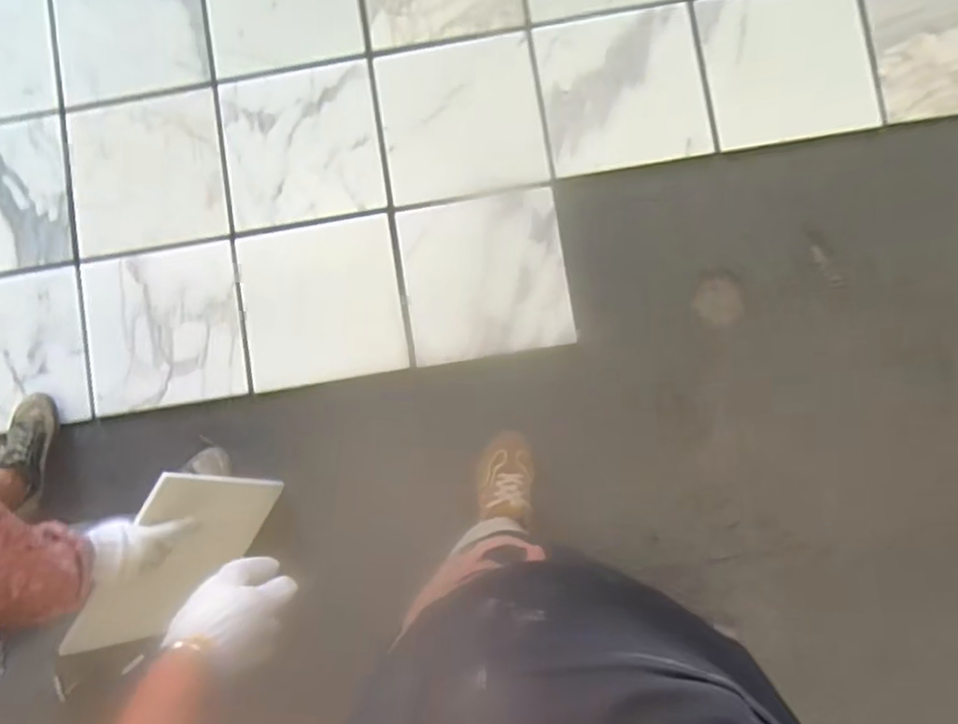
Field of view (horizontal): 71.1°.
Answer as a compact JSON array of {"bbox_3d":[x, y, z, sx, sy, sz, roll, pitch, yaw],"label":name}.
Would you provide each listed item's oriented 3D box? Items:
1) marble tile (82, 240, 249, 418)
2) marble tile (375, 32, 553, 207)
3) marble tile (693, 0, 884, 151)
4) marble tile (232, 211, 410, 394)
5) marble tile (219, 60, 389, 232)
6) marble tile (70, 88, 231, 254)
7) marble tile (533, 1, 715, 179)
[{"bbox_3d":[-0.582,-0.062,1.244,0.275,0.014,0.283,-9,89,1],"label":"marble tile"},{"bbox_3d":[-0.032,-0.457,1.260,0.295,0.017,0.287,-8,89,1],"label":"marble tile"},{"bbox_3d":[0.575,-0.557,1.251,0.292,0.015,0.286,-11,90,3],"label":"marble tile"},{"bbox_3d":[-0.292,-0.110,1.258,0.287,0.018,0.286,-8,89,1],"label":"marble tile"},{"bbox_3d":[-0.331,-0.405,1.262,0.286,0.018,0.274,-8,89,1],"label":"marble tile"},{"bbox_3d":[-0.619,-0.353,1.262,0.278,0.015,0.274,-8,89,1],"label":"marble tile"},{"bbox_3d":[0.270,-0.507,1.252,0.298,0.018,0.282,-10,89,1],"label":"marble tile"}]

